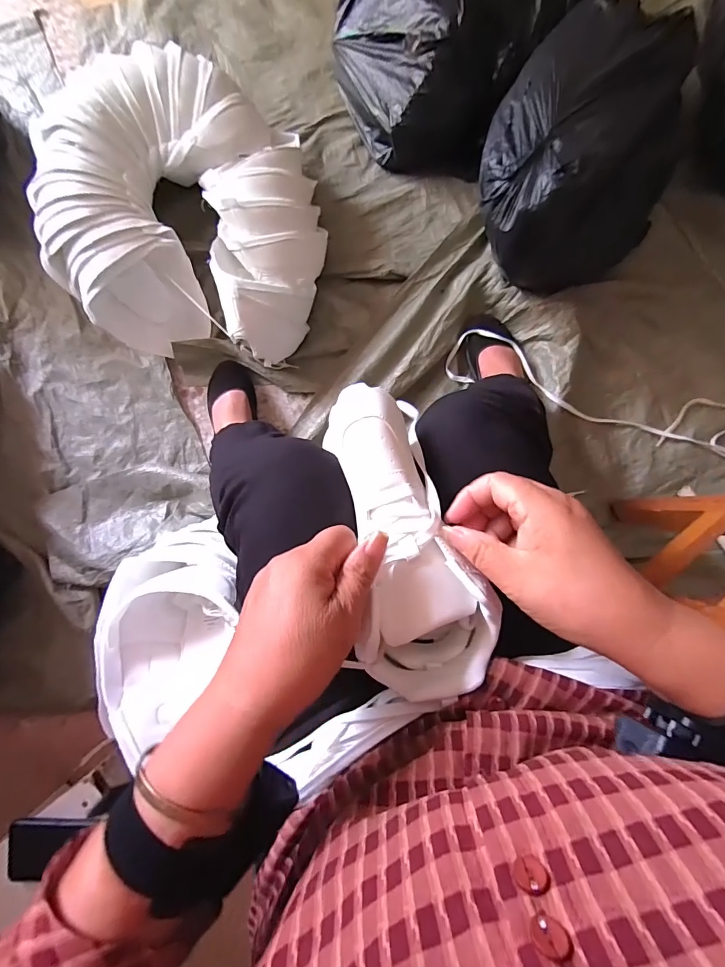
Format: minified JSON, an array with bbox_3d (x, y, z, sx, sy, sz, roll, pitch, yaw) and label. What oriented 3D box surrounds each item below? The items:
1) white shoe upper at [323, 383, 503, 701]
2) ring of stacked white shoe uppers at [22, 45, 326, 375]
[{"bbox_3d":[0.027,0.036,0.319,0.095,0.066,0.241,-16,82,1],"label":"white shoe upper"},{"bbox_3d":[-0.309,-0.469,0.733,0.459,0.149,0.437,0,88,1],"label":"ring of stacked white shoe uppers"}]

